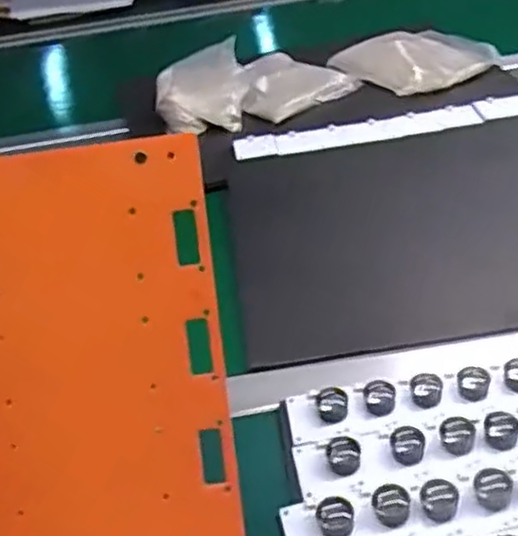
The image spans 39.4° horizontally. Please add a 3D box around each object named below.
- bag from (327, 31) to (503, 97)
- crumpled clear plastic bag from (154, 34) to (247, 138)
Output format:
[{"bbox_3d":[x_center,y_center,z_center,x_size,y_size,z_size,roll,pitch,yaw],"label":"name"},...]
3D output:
[{"bbox_3d":[0.205,-0.284,0.971,0.163,0.025,0.182,-28,42,-25],"label":"bag"},{"bbox_3d":[-0.076,-0.233,0.940,0.115,0.048,0.157,-7,37,1],"label":"crumpled clear plastic bag"}]

